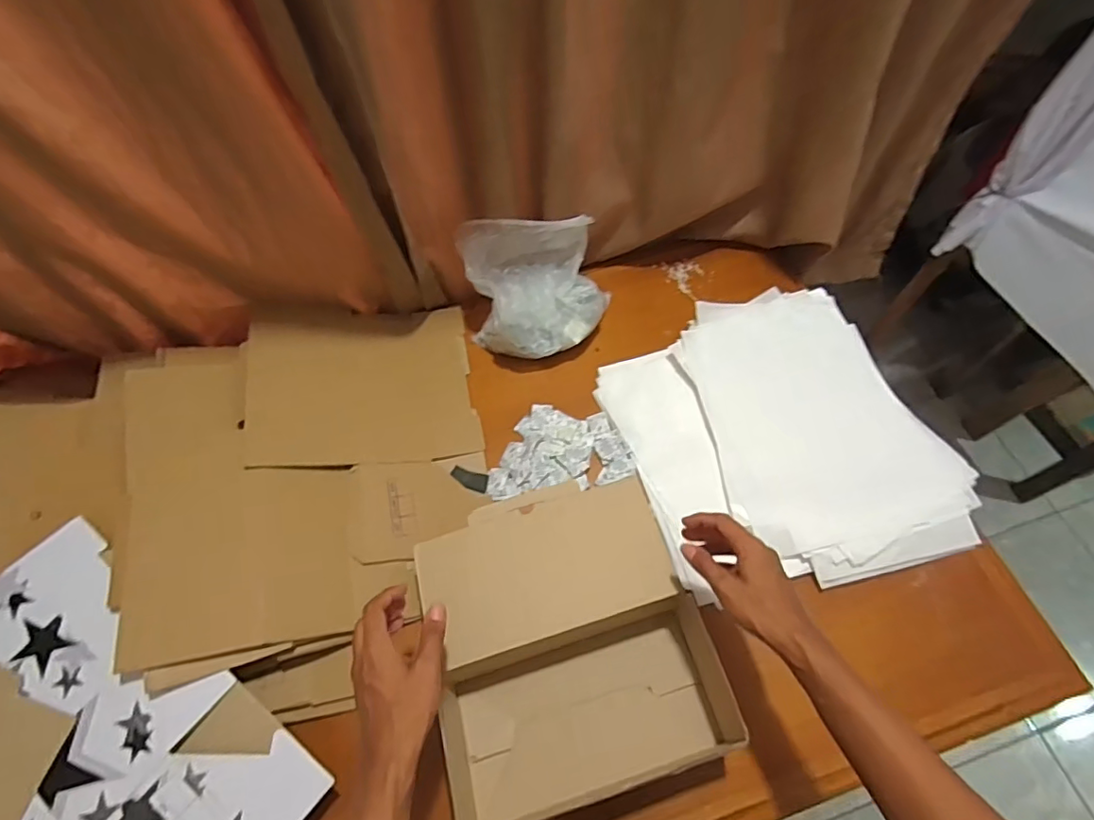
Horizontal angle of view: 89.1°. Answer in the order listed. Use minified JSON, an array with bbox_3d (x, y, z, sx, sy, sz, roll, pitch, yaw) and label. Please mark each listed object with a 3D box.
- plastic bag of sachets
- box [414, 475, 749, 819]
[{"bbox_3d":[-0.012,-0.177,0.811,0.214,0.157,0.154,-6,62,-1],"label":"plastic bag of sachets"},{"bbox_3d":[0.020,0.270,0.652,0.314,0.108,0.324,-16,62,-7],"label":"box"}]

